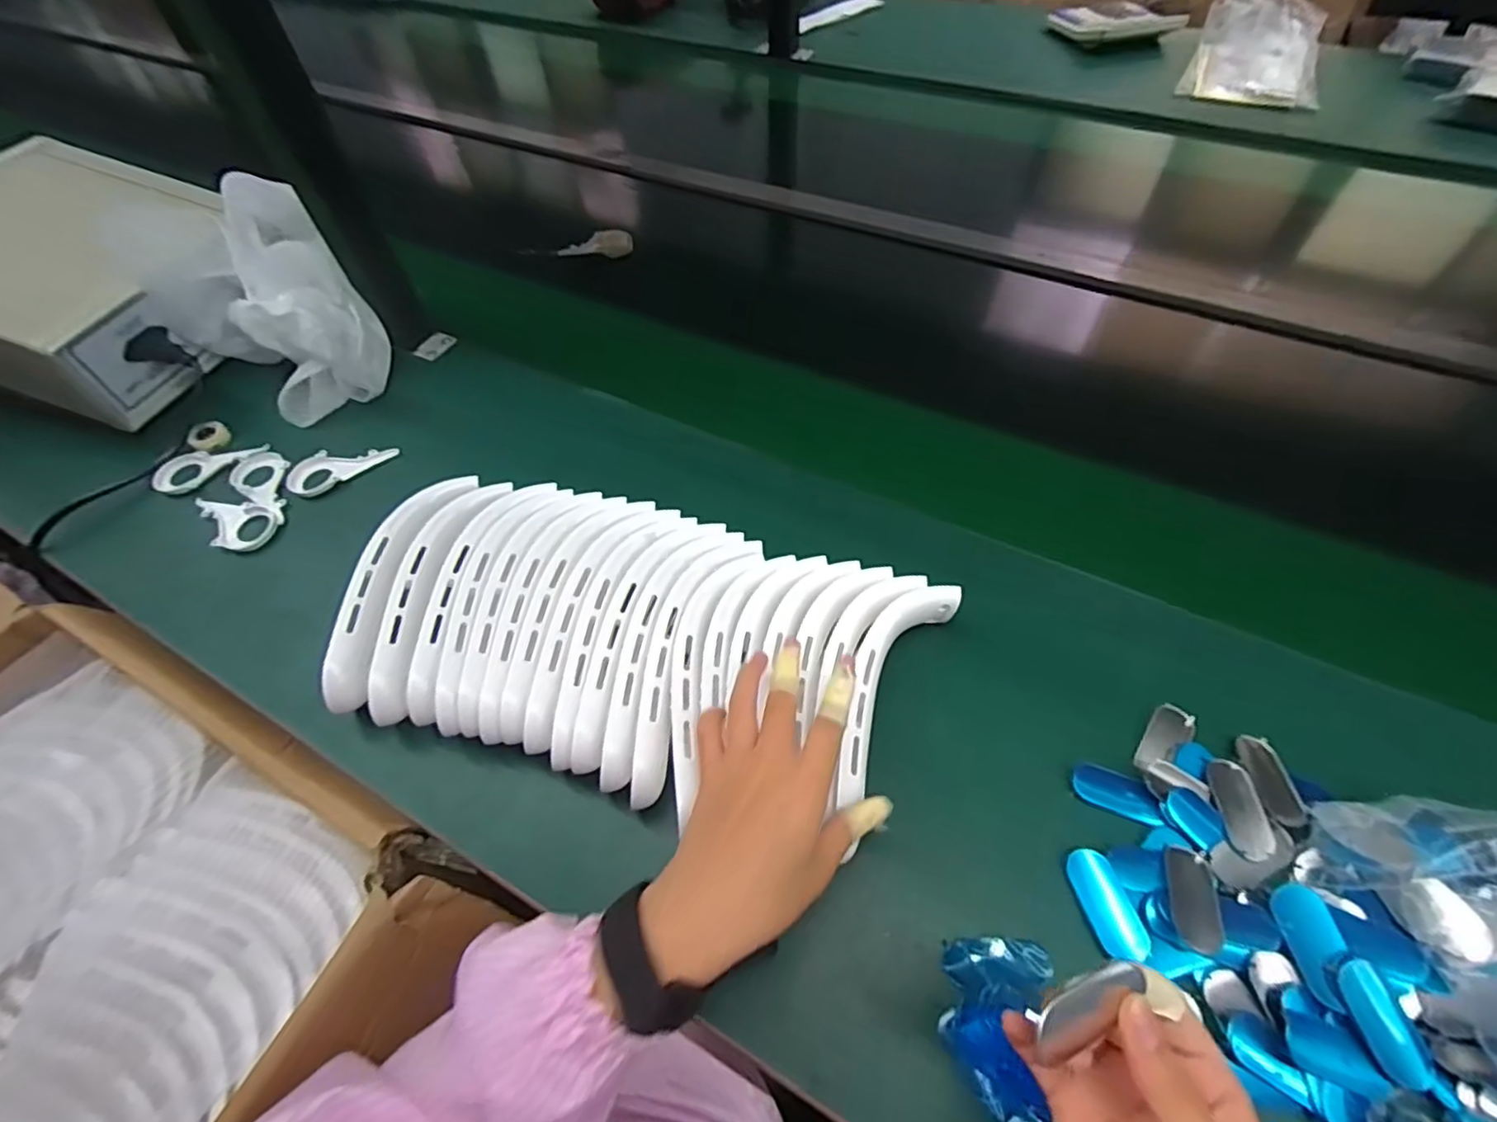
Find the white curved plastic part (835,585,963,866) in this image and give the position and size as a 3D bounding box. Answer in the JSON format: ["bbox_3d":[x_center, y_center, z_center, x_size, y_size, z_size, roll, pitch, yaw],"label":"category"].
[{"bbox_3d":[0.085,0.085,0.410,0.046,0.021,0.189,22,56,17],"label":"white curved plastic part"}]

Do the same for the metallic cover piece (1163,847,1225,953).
[{"bbox_3d":[0.252,0.190,0.360,0.026,0.004,0.061,7,35,19],"label":"metallic cover piece"}]

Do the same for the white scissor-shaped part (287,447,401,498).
[{"bbox_3d":[-0.384,-0.092,0.602,0.094,0.016,0.040,-34,60,-17],"label":"white scissor-shaped part"}]

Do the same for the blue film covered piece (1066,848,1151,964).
[{"bbox_3d":[0.206,0.198,0.367,0.025,0.004,0.057,-29,50,17],"label":"blue film covered piece"}]

